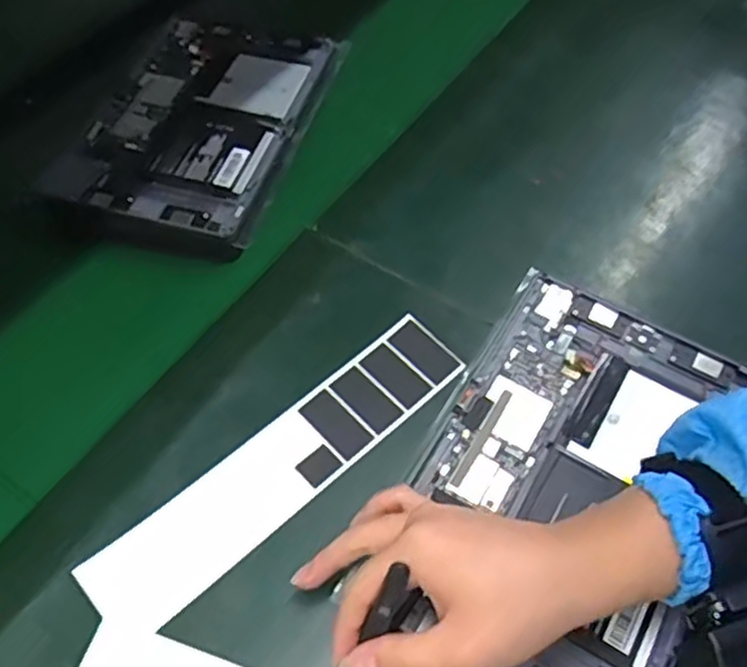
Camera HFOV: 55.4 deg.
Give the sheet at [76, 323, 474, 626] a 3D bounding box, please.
[{"bbox_3d":[-0.054,0.081,0.455,0.266,0.007,0.057,-37,69,-23],"label":"sheet"}]

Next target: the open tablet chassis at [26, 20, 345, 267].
[{"bbox_3d":[-0.144,-0.180,0.608,0.172,0.022,0.256,14,56,9],"label":"open tablet chassis"}]

